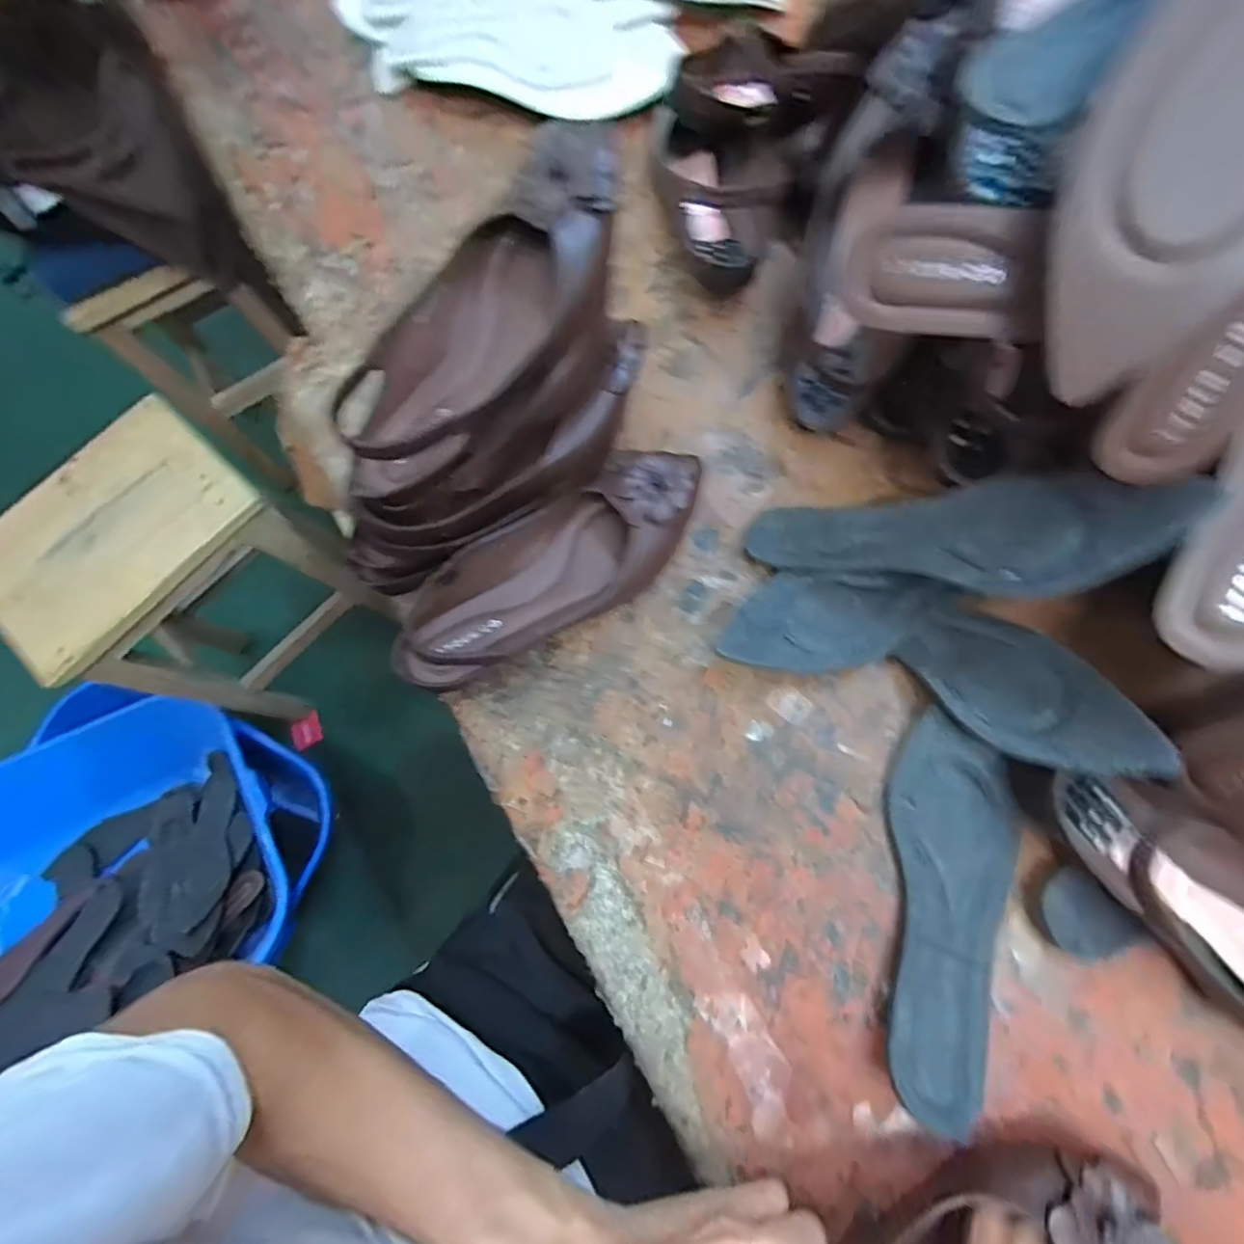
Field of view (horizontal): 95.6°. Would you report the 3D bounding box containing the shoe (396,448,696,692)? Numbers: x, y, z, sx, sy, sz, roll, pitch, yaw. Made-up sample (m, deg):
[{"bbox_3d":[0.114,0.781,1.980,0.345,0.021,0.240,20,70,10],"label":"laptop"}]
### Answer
[{"bbox_3d":[-0.048,-0.039,0.402,0.246,0.052,0.090,-31,75,-7],"label":"shoe"}]

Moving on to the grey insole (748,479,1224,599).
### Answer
[{"bbox_3d":[0.190,-0.058,0.347,0.228,0.031,0.071,7,70,42],"label":"grey insole"}]

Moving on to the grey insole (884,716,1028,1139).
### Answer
[{"bbox_3d":[0.203,0.172,0.345,0.074,0.027,0.217,8,74,4],"label":"grey insole"}]

